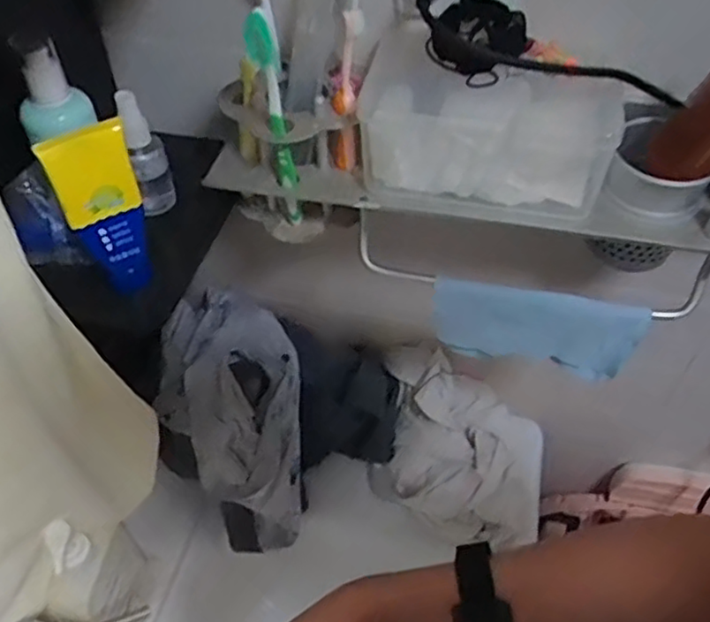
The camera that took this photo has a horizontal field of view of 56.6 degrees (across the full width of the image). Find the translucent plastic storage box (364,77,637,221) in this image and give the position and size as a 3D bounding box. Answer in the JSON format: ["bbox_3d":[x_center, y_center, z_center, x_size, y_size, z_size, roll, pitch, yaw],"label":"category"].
[{"bbox_3d":[0.101,-0.131,0.487,0.175,0.075,0.078,17,51,14],"label":"translucent plastic storage box"}]

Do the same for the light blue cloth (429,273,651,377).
[{"bbox_3d":[0.141,0.013,0.523,0.154,0.094,0.014,11,49,9],"label":"light blue cloth"}]

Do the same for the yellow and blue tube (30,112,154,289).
[{"bbox_3d":[-0.168,-0.067,0.448,0.051,0.115,0.029,-19,51,-16],"label":"yellow and blue tube"}]

